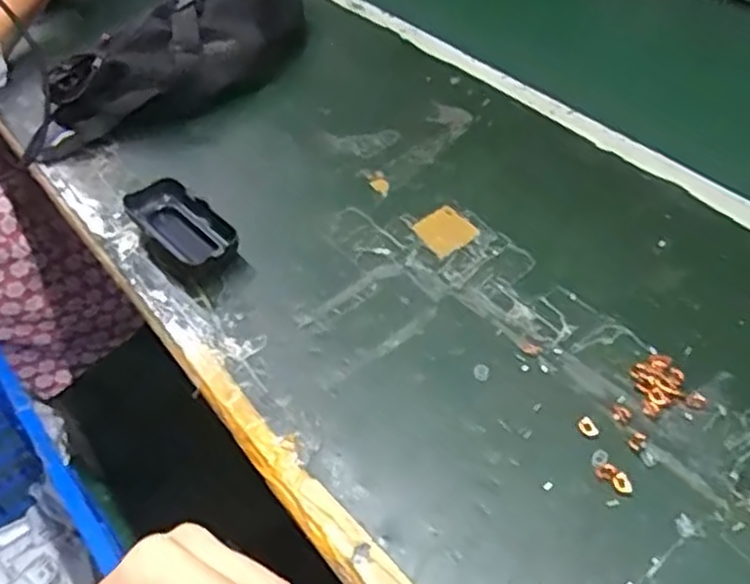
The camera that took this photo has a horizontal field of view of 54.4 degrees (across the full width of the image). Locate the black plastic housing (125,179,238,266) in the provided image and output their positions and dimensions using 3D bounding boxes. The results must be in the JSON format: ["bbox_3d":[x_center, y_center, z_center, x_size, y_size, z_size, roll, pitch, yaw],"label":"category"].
[{"bbox_3d":[-0.166,-0.056,0.622,0.052,0.027,0.107,-36,54,-23],"label":"black plastic housing"}]

